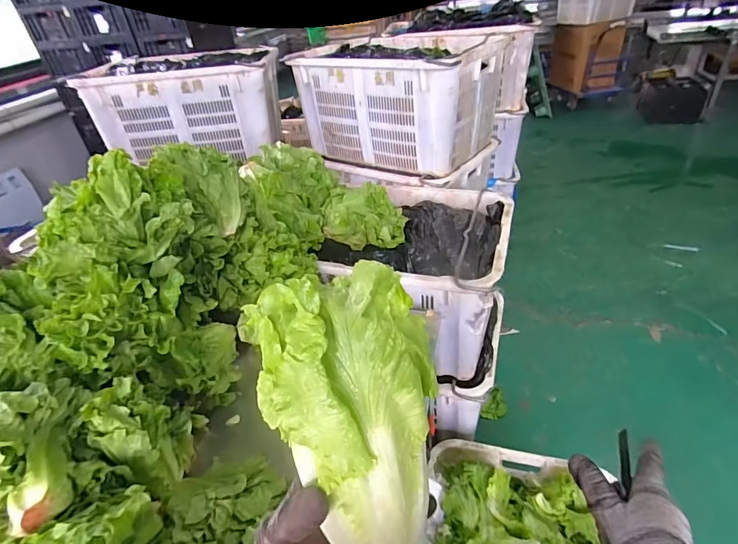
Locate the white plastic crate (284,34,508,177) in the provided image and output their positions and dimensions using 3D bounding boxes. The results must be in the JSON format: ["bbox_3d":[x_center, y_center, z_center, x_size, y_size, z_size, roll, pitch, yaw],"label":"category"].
[{"bbox_3d":[0.121,-0.641,1.528,0.664,0.327,0.498,19,43,31],"label":"white plastic crate"}]

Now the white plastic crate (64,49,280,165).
[{"bbox_3d":[-0.721,-0.680,1.679,0.730,0.296,0.403,-4,36,3],"label":"white plastic crate"}]

